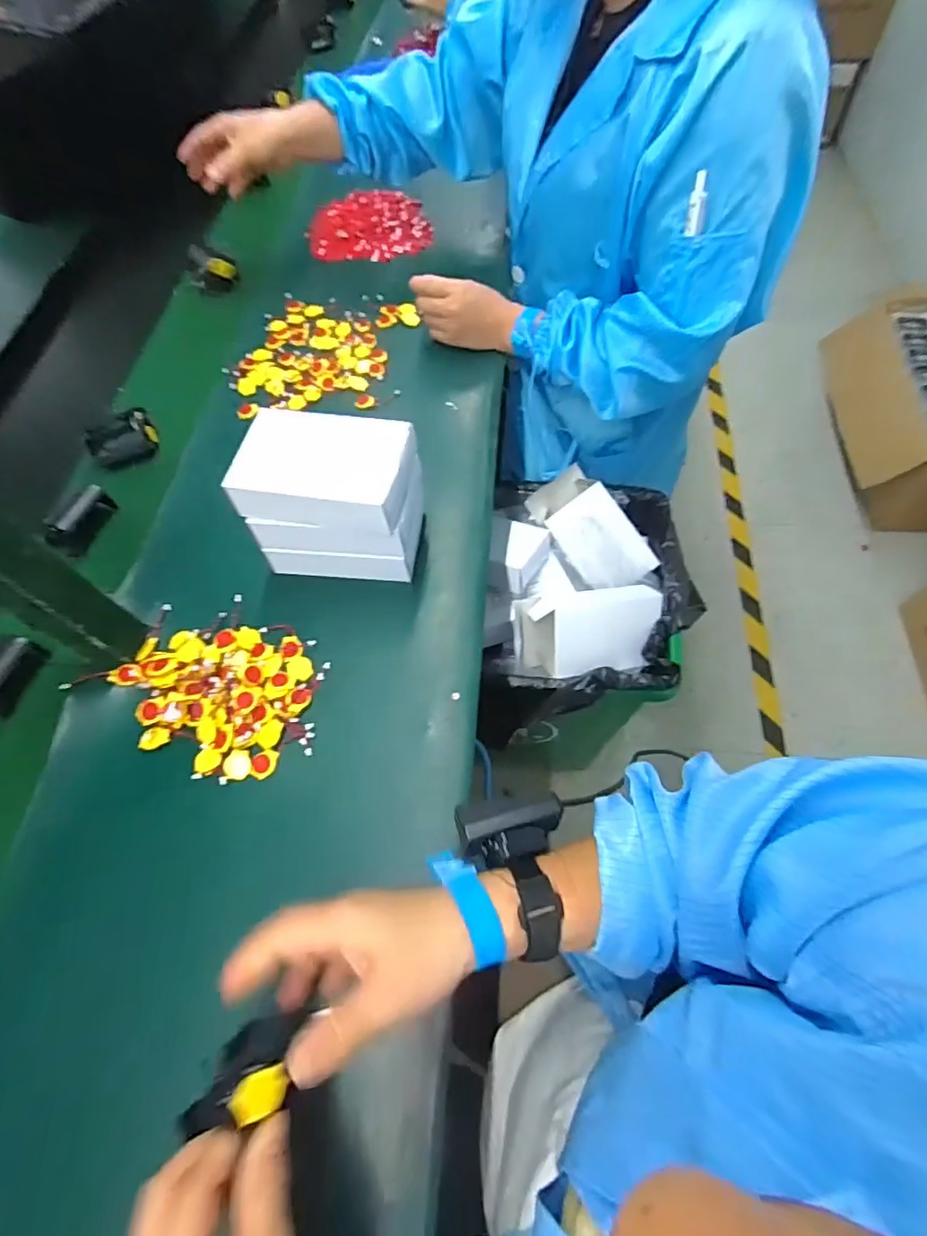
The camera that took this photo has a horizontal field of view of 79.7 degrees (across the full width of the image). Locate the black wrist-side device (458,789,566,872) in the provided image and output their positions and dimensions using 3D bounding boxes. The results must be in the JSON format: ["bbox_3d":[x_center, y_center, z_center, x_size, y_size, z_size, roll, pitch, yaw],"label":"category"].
[{"bbox_3d":[0.033,0.137,0.365,0.069,0.017,0.038,-11,62,-2],"label":"black wrist-side device"}]

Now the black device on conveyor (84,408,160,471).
[{"bbox_3d":[-0.397,-0.210,0.650,0.074,0.044,0.045,-33,65,-13],"label":"black device on conveyor"}]

